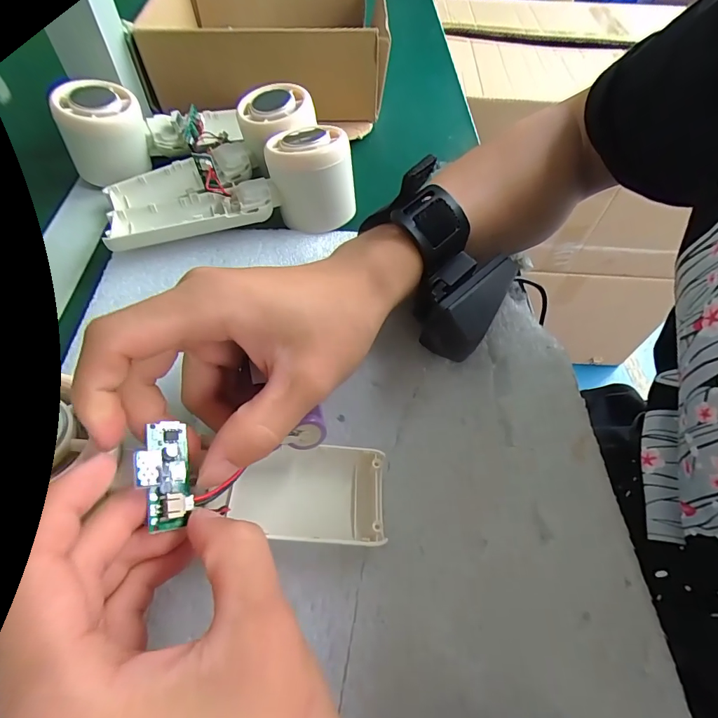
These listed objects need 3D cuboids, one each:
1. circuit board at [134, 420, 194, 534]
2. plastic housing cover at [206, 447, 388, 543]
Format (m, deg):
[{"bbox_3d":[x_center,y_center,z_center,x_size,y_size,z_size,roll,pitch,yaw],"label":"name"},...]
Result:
[{"bbox_3d":[-0.071,0.040,0.149,0.009,0.022,0.036,-24,59,14],"label":"circuit board"},{"bbox_3d":[-0.023,0.059,0.187,0.067,0.018,0.043,3,55,-1],"label":"plastic housing cover"}]

